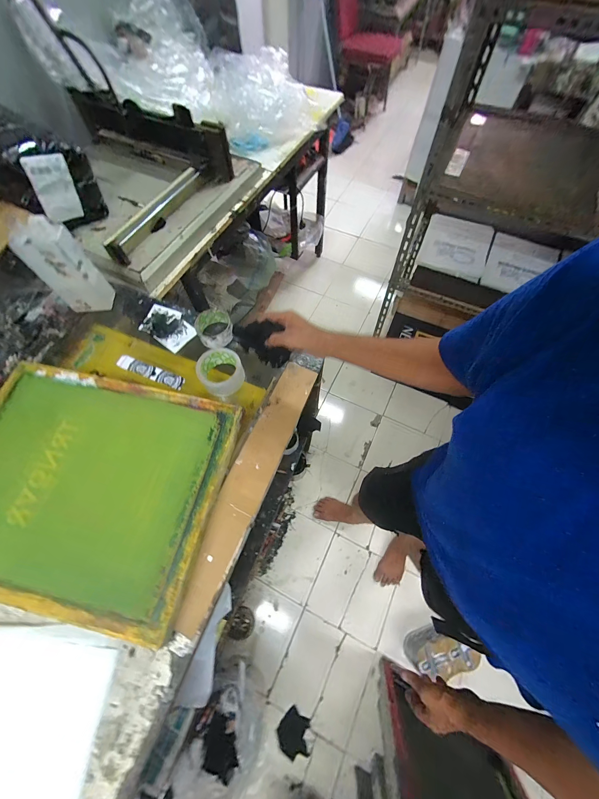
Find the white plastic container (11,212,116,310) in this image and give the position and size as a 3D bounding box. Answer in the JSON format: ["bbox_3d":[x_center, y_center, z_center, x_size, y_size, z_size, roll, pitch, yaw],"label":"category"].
[{"bbox_3d":[-0.526,-0.296,0.658,0.102,0.207,0.049,-6,64,-3],"label":"white plastic container"}]

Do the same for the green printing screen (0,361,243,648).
[{"bbox_3d":[-0.405,0.144,0.540,0.502,0.026,0.399,11,65,6],"label":"green printing screen"}]

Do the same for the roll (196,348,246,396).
[{"bbox_3d":[-0.178,-0.064,0.652,0.093,0.054,0.098,0,64,0],"label":"roll"}]

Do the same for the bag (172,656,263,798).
[{"bbox_3d":[-0.239,1.093,0.933,0.195,0.178,0.371,21,66,10],"label":"bag"}]

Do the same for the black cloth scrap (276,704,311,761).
[{"bbox_3d":[-0.013,1.144,0.995,0.118,0.013,0.111,0,64,0],"label":"black cloth scrap"}]

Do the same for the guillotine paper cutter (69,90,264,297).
[{"bbox_3d":[-0.532,-0.714,0.930,0.557,0.228,0.627,26,67,12],"label":"guillotine paper cutter"}]

